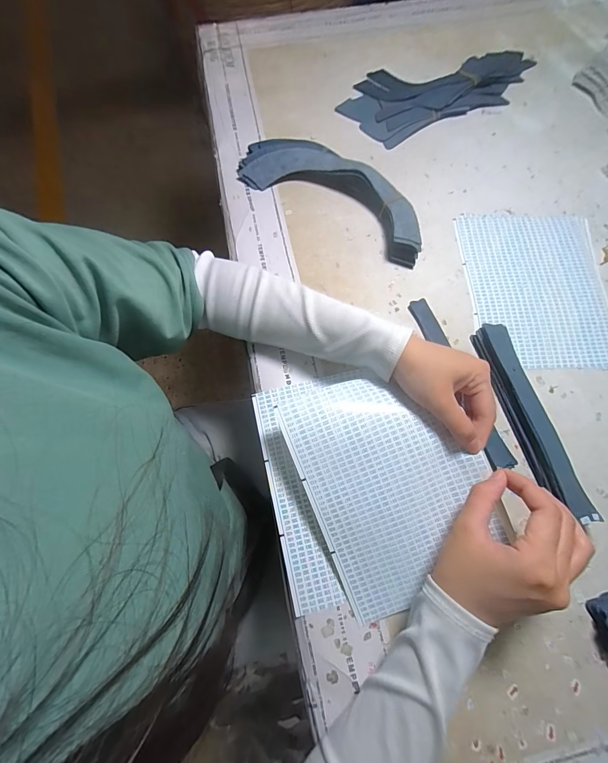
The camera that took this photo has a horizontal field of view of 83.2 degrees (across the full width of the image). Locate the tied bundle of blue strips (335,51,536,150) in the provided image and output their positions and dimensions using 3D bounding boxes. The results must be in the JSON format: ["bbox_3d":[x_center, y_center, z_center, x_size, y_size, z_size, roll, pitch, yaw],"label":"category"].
[{"bbox_3d":[0.197,-0.426,0.492,0.293,0.017,0.123,-25,74,-8],"label":"tied bundle of blue strips"}]

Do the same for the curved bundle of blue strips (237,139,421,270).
[{"bbox_3d":[0.039,-0.235,0.418,0.256,0.036,0.084,32,75,9],"label":"curved bundle of blue strips"}]

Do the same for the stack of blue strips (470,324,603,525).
[{"bbox_3d":[0.218,0.036,0.338,0.026,0.028,0.194,-15,73,-5],"label":"stack of blue strips"}]

